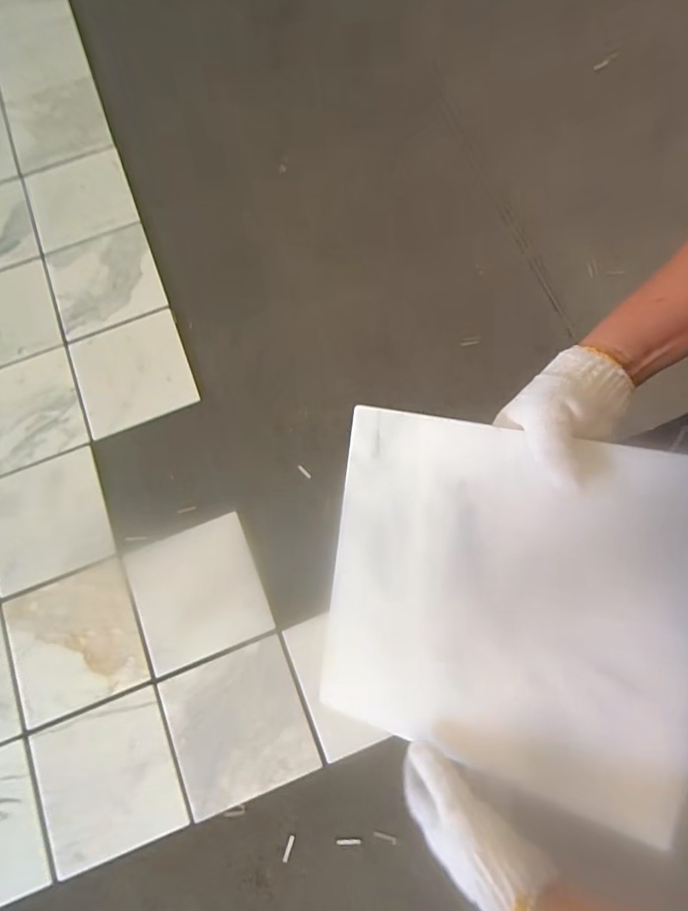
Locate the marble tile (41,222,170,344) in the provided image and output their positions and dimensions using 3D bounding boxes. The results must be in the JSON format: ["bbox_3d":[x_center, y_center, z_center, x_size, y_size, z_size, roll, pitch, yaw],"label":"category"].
[{"bbox_3d":[-0.703,-0.521,1.387,0.293,0.015,0.320,-21,73,-9],"label":"marble tile"}]

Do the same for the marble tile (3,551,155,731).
[{"bbox_3d":[-0.641,0.437,1.122,0.286,0.017,0.300,-20,74,-7],"label":"marble tile"}]

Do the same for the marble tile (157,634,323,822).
[{"bbox_3d":[-0.243,0.604,1.057,0.293,0.013,0.292,-23,76,-5],"label":"marble tile"}]

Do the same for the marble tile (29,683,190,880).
[{"bbox_3d":[-0.519,0.708,1.032,0.281,0.012,0.291,-22,76,-5],"label":"marble tile"}]

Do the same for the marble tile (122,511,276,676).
[{"bbox_3d":[-0.355,0.327,1.134,0.293,0.017,0.294,-20,81,-8],"label":"marble tile"}]

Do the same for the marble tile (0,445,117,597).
[{"bbox_3d":[-0.757,0.160,1.196,0.283,0.011,0.291,-21,80,-10],"label":"marble tile"}]

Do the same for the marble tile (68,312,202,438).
[{"bbox_3d":[-0.588,-0.235,1.309,0.291,0.012,0.297,-20,81,-12],"label":"marble tile"}]

